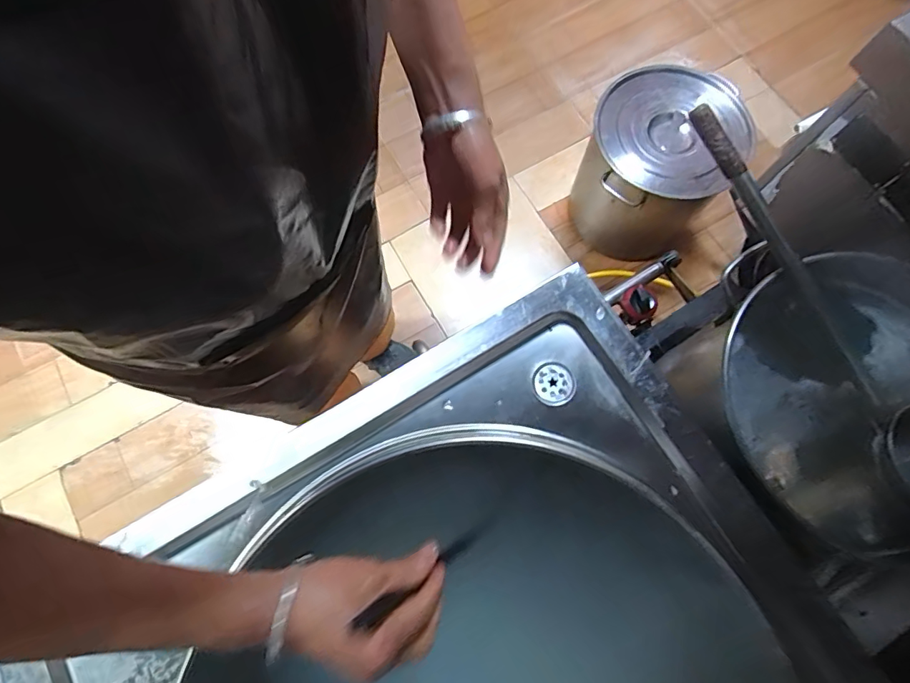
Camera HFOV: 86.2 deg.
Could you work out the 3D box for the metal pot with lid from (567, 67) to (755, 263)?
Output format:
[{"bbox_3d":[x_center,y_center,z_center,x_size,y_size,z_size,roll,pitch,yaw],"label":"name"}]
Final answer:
[{"bbox_3d":[0.516,-0.445,1.316,0.336,0.386,0.342,0,74,0],"label":"metal pot with lid"}]

